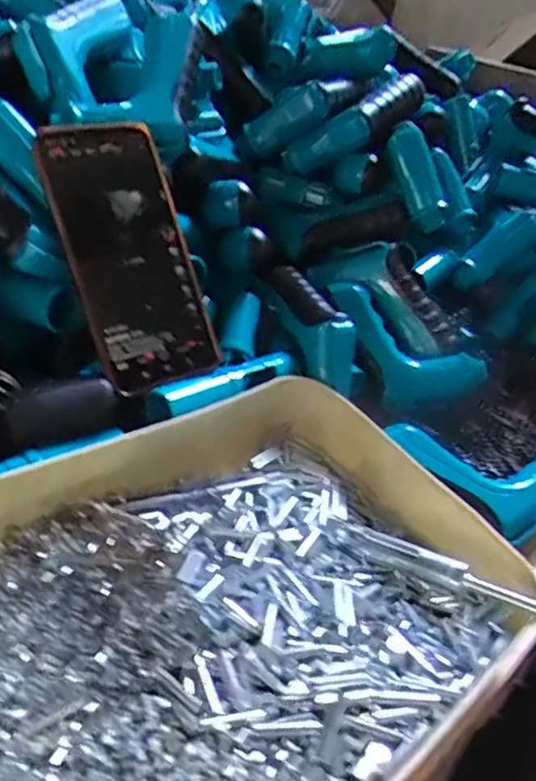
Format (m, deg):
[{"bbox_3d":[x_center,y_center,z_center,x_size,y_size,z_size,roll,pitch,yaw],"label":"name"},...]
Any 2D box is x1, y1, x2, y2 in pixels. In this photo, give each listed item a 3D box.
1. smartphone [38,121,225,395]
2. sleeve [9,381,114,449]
[{"bbox_3d":[-0.082,-0.084,0.386,0.076,0.161,0.005,-20,5,-29],"label":"smartphone"},{"bbox_3d":[-0.120,0.013,0.359,0.060,0.027,0.023,-25,47,-37],"label":"sleeve"}]

